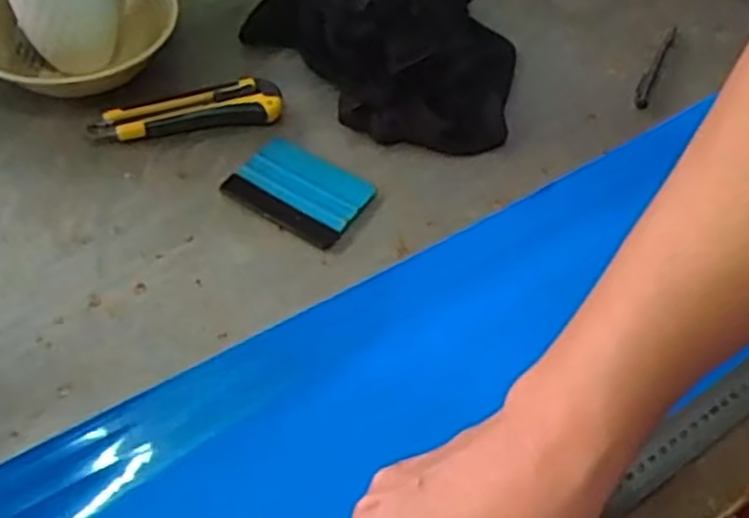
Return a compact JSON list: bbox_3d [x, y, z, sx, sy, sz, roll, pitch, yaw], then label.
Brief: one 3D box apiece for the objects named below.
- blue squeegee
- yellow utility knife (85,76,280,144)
[{"bbox_3d":[-0.056,-0.053,0.579,0.097,0.009,0.071,30,56,17],"label":"blue squeegee"},{"bbox_3d":[-0.151,-0.119,0.612,0.147,0.025,0.033,-9,54,-11],"label":"yellow utility knife"}]

